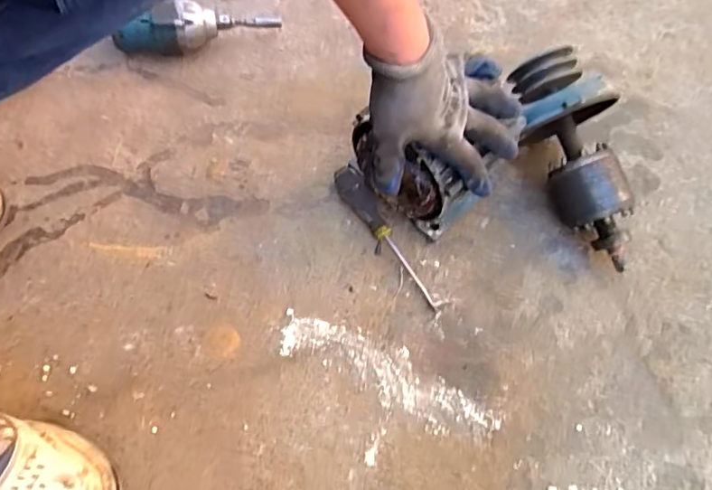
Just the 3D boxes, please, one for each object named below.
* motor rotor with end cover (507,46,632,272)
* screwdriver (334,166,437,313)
[{"bbox_3d":[0.238,-0.090,0.577,0.095,0.123,0.241,-19,90,-6],"label":"motor rotor with end cover"},{"bbox_3d":[0.035,-0.010,0.584,0.030,0.033,0.191,-33,72,-11],"label":"screwdriver"}]

